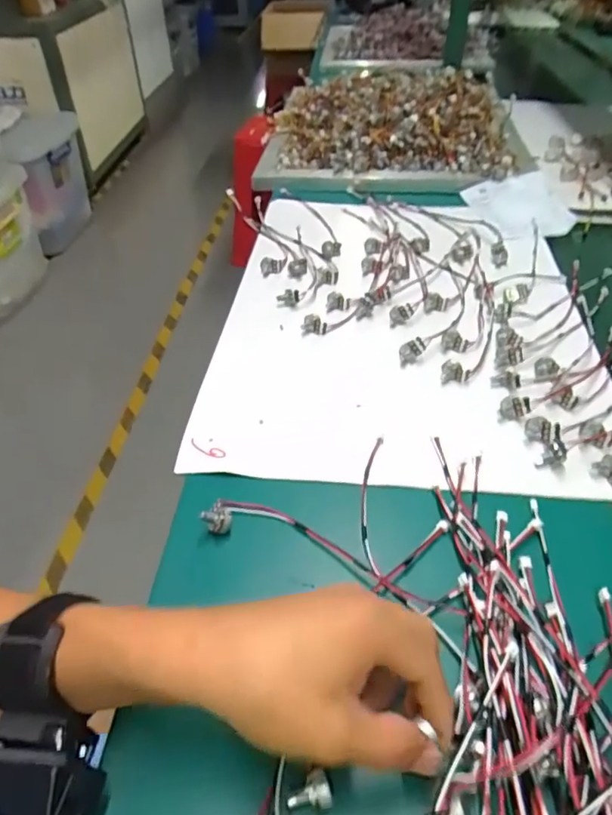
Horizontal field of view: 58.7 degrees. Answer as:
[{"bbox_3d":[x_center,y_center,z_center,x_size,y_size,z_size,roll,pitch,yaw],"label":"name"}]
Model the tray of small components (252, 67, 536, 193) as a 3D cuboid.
[{"bbox_3d":[0.138,-0.475,0.903,0.411,0.075,0.372,1,44,4],"label":"tray of small components"}]

